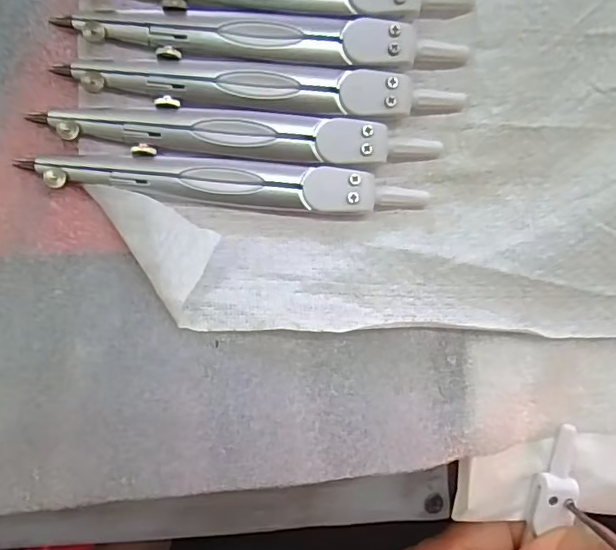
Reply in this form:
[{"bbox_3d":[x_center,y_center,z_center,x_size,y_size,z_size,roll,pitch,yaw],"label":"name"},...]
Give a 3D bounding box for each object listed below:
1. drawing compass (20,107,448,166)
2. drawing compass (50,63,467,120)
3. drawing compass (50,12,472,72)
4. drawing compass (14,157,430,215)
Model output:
[{"bbox_3d":[-0.020,-0.045,0.179,0.126,0.006,0.015,2,93,-6],"label":"drawing compass"},{"bbox_3d":[-0.012,-0.060,0.179,0.125,0.005,0.015,1,94,-6],"label":"drawing compass"},{"bbox_3d":[-0.010,-0.075,0.178,0.126,0.005,0.015,-1,94,-6],"label":"drawing compass"},{"bbox_3d":[-0.024,-0.030,0.179,0.125,0.006,0.014,4,93,-6],"label":"drawing compass"}]

